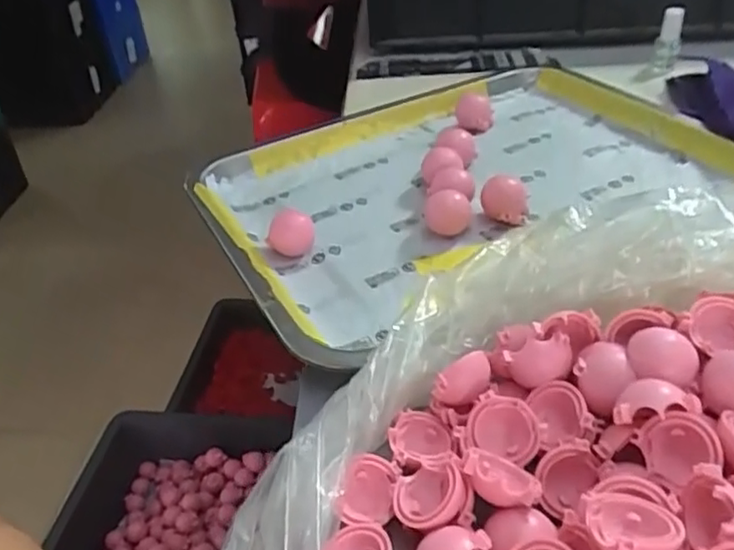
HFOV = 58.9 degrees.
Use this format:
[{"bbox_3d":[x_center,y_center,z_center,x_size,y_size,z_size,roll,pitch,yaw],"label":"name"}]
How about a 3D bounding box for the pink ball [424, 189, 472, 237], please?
[{"bbox_3d":[0.052,-0.043,0.422,0.029,0.024,0.030,-4,38,3],"label":"pink ball"}]

